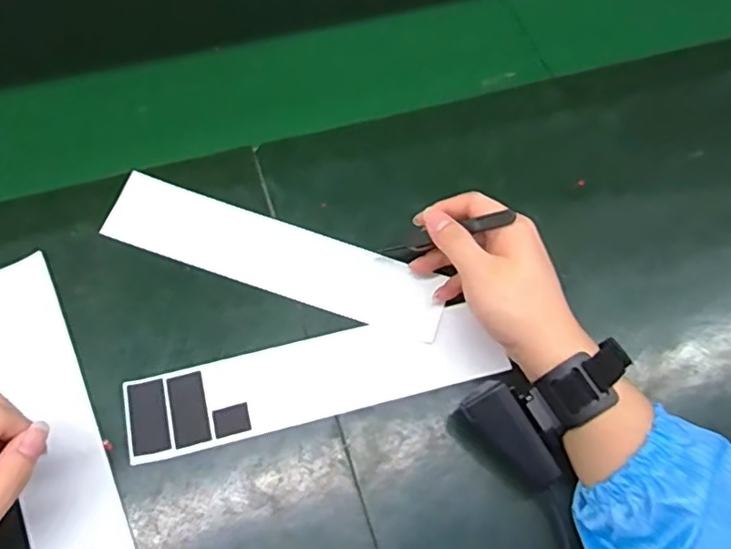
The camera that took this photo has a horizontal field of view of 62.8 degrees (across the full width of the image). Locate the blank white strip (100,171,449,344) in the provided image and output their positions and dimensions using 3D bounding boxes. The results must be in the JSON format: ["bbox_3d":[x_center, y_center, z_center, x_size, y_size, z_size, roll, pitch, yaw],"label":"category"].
[{"bbox_3d":[-0.069,-0.015,0.464,0.260,0.010,0.058,18,69,5],"label":"blank white strip"}]

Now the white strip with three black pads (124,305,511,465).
[{"bbox_3d":[-0.033,0.073,0.423,0.258,0.005,0.059,-11,64,-7],"label":"white strip with three black pads"}]

